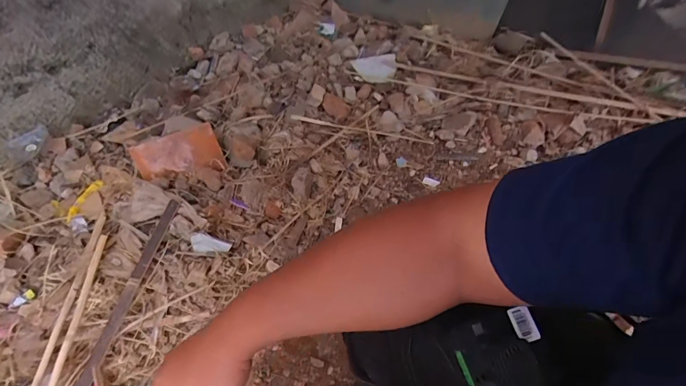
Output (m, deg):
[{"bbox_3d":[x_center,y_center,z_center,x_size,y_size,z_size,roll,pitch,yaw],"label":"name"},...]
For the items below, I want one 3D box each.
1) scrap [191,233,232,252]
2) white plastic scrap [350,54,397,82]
[{"bbox_3d":[-0.292,0.114,0.870,0.085,0.015,0.040,15,90,-17],"label":"scrap"},{"bbox_3d":[0.115,-0.415,1.300,0.151,0.027,0.112,-13,54,-11],"label":"white plastic scrap"}]

